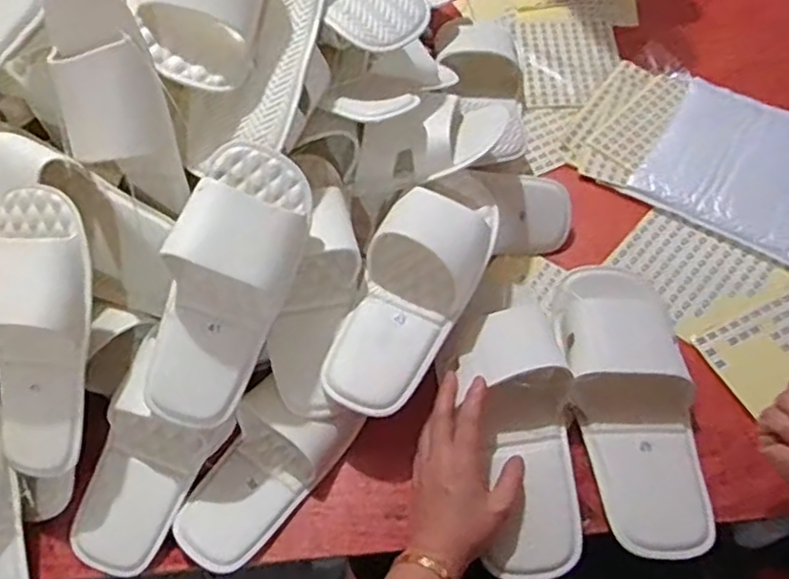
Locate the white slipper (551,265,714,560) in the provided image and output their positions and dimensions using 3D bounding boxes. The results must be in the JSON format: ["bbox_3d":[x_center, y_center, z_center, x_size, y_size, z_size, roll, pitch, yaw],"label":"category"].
[{"bbox_3d":[0.221,0.097,0.616,0.110,0.068,0.271,-6,66,-2],"label":"white slipper"}]

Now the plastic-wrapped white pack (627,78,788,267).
[{"bbox_3d":[0.437,-0.128,0.762,0.271,0.019,0.210,30,63,19],"label":"plastic-wrapped white pack"}]

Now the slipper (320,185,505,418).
[{"bbox_3d":[0.015,-0.003,0.613,0.099,0.068,0.240,24,75,16],"label":"slipper"}]

